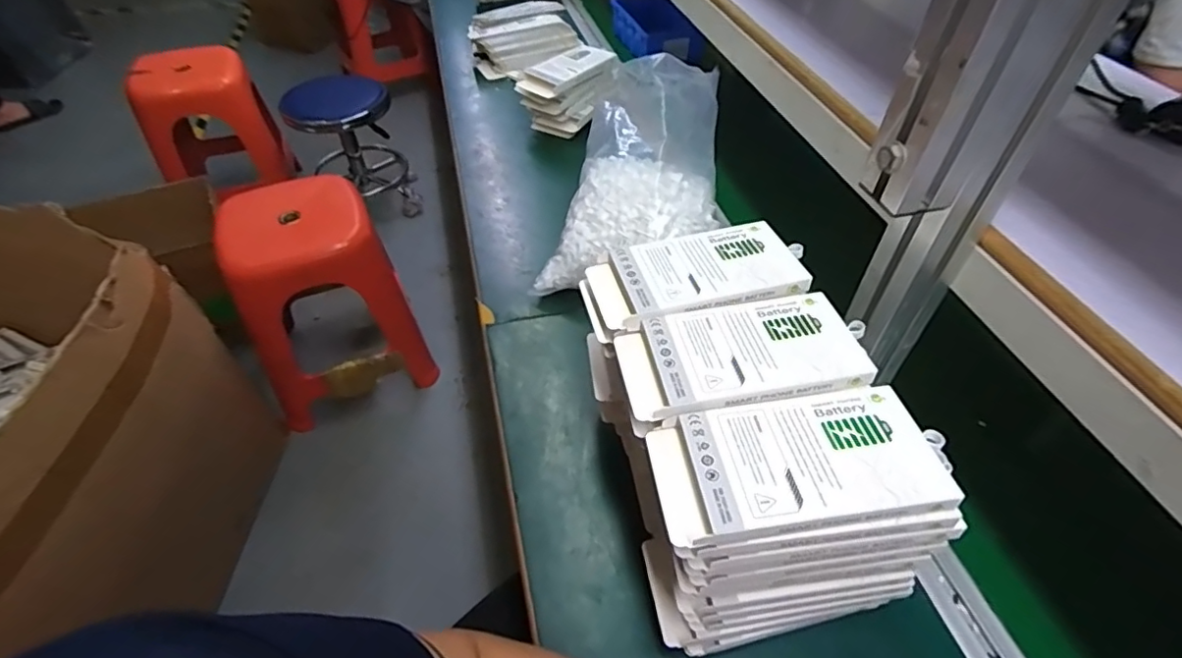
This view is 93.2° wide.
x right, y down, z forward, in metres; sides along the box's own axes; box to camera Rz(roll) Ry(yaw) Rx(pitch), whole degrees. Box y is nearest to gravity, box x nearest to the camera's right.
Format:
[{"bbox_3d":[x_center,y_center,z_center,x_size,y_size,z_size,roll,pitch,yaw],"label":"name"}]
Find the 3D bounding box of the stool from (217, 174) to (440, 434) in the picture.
[{"bbox_3d":[-0.610,-0.060,1.317,0.355,0.471,0.311,-17,51,-15],"label":"stool"}]

